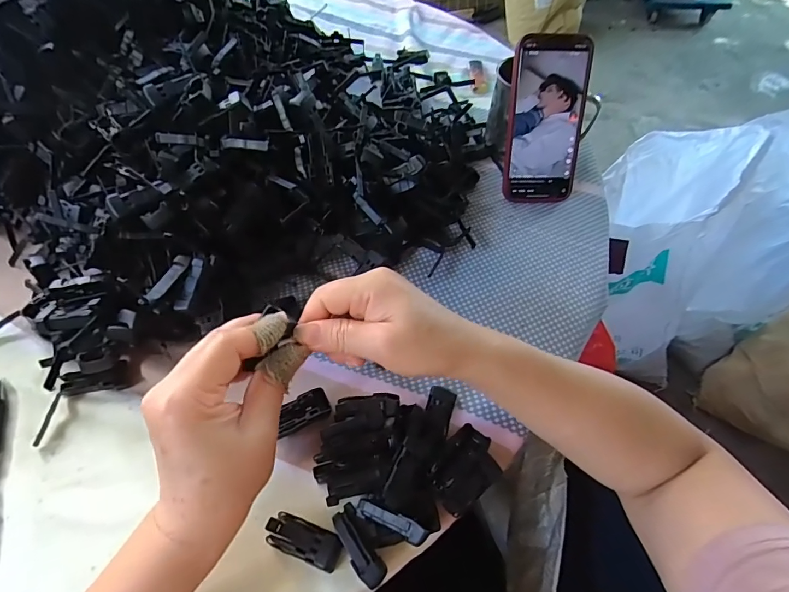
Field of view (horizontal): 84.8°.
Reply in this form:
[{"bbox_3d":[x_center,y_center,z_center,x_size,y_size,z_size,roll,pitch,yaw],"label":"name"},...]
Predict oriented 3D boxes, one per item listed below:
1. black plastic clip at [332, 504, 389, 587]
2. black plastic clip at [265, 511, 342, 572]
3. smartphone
[{"bbox_3d":[-0.022,0.152,0.264,0.017,0.010,0.046,-27,60,-22],"label":"black plastic clip"},{"bbox_3d":[-0.057,0.152,0.270,0.047,0.013,0.020,19,55,10],"label":"black plastic clip"},{"bbox_3d":[0.157,-0.180,0.447,0.077,0.159,0.010,-1,21,-4],"label":"smartphone"}]

